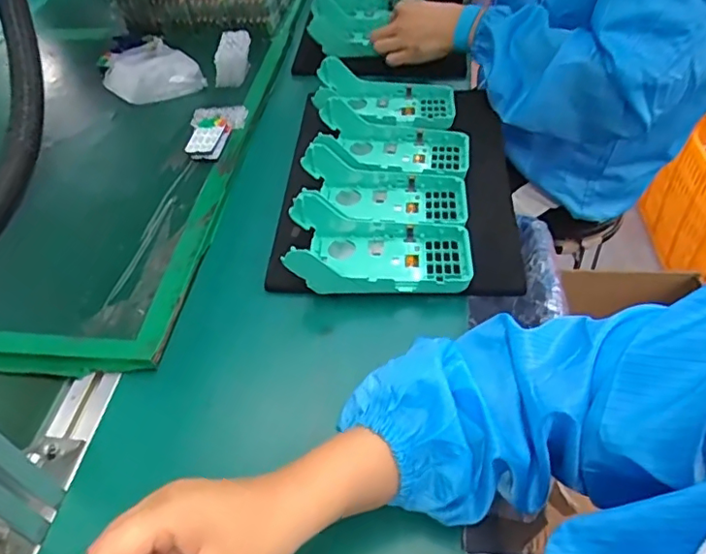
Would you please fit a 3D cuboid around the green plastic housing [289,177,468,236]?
[{"bbox_3d":[0.030,-0.085,0.578,0.172,0.053,0.087,-2,48,5],"label":"green plastic housing"}]

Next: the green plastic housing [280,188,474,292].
[{"bbox_3d":[0.025,-0.032,0.532,0.168,0.050,0.086,-1,48,5],"label":"green plastic housing"}]

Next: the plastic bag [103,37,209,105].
[{"bbox_3d":[-0.282,-0.289,0.781,0.110,0.024,0.149,-26,54,-19],"label":"plastic bag"}]

